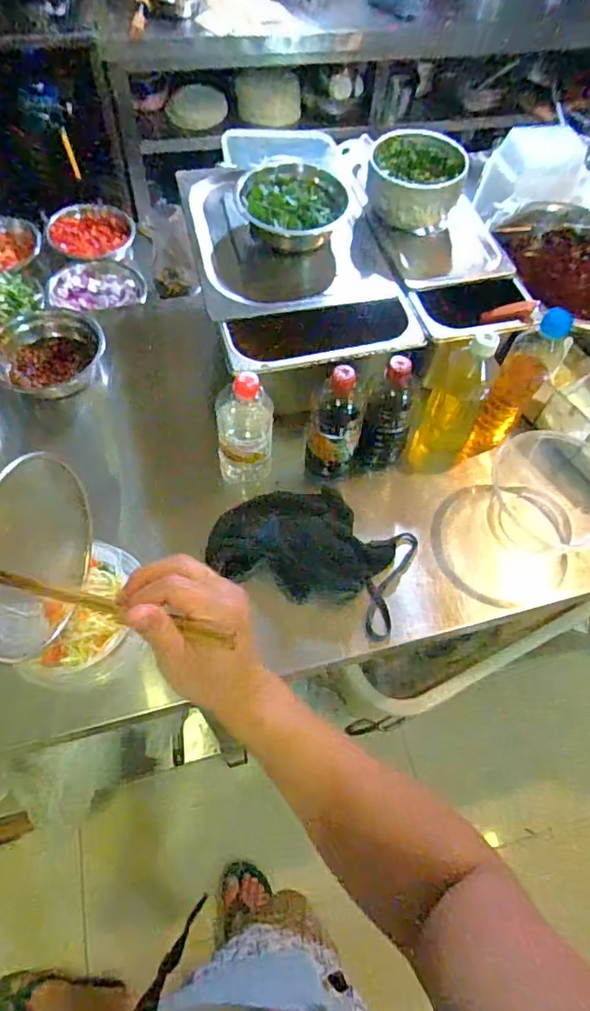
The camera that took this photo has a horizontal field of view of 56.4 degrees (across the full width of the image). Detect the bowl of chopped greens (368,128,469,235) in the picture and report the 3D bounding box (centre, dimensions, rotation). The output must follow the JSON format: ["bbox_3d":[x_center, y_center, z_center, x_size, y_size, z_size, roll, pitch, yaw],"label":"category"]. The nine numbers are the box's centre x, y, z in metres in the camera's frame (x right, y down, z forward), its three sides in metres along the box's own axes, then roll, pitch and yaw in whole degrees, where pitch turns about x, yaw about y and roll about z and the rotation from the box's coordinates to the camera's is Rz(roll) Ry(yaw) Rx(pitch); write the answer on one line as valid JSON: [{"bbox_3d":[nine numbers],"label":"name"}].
[{"bbox_3d":[0.176,-0.477,0.812,0.135,0.068,0.164,7,61,1],"label":"bowl of chopped greens"}]

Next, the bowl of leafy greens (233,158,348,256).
[{"bbox_3d":[-0.003,-0.419,0.781,0.154,0.066,0.123,12,61,3],"label":"bowl of leafy greens"}]

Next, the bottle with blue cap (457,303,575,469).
[{"bbox_3d":[0.285,-0.153,0.737,0.065,0.235,0.068,5,61,-1],"label":"bottle with blue cap"}]

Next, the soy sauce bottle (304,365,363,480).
[{"bbox_3d":[0.053,-0.099,0.718,0.069,0.162,0.066,5,61,-1],"label":"soy sauce bottle"}]

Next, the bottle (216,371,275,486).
[{"bbox_3d":[-0.066,-0.091,0.711,0.073,0.176,0.067,-1,61,-4],"label":"bottle"}]

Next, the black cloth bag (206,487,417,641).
[{"bbox_3d":[0.024,0.051,0.699,0.242,0.049,0.163,22,62,8],"label":"black cloth bag"}]

